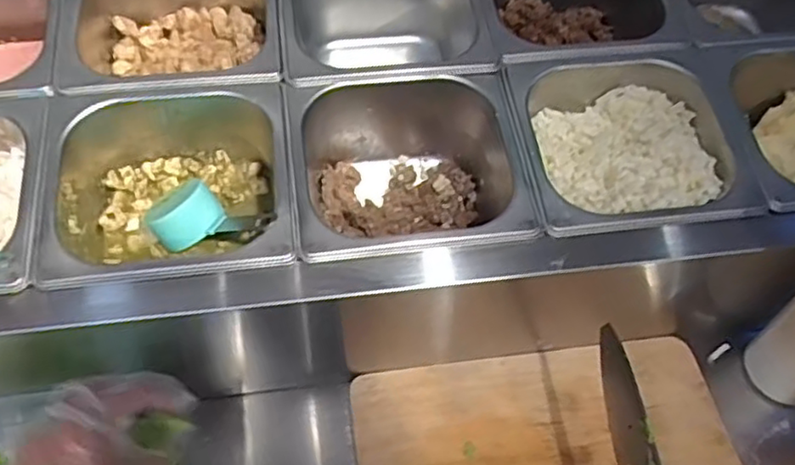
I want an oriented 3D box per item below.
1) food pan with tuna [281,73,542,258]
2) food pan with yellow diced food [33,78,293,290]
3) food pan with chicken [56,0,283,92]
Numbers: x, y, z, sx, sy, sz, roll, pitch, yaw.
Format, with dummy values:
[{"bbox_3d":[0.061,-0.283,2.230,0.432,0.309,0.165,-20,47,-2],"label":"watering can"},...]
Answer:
[{"bbox_3d":[0.004,-0.048,0.547,0.174,0.103,0.185,-5,54,-7],"label":"food pan with tuna"},{"bbox_3d":[-0.168,-0.025,0.515,0.172,0.089,0.158,-6,54,-7],"label":"food pan with yellow diced food"},{"bbox_3d":[-0.191,-0.173,0.595,0.176,0.088,0.175,-7,54,-8],"label":"food pan with chicken"}]

